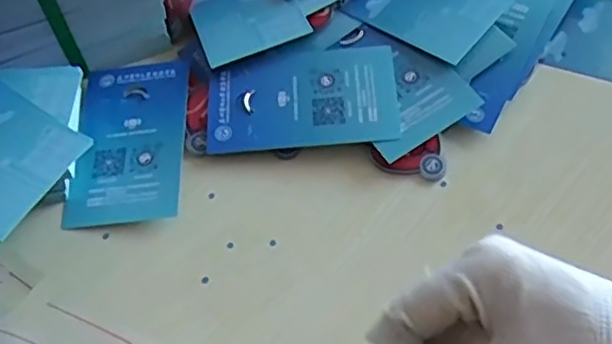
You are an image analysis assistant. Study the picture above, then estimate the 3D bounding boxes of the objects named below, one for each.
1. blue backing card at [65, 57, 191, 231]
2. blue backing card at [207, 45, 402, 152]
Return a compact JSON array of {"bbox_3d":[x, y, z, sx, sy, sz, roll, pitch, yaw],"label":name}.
[{"bbox_3d":[-0.126,-0.026,0.470,0.079,0.005,0.141,-5,58,5],"label":"blue backing card"},{"bbox_3d":[-0.002,-0.055,0.467,0.132,0.004,0.084,-3,62,4],"label":"blue backing card"}]

